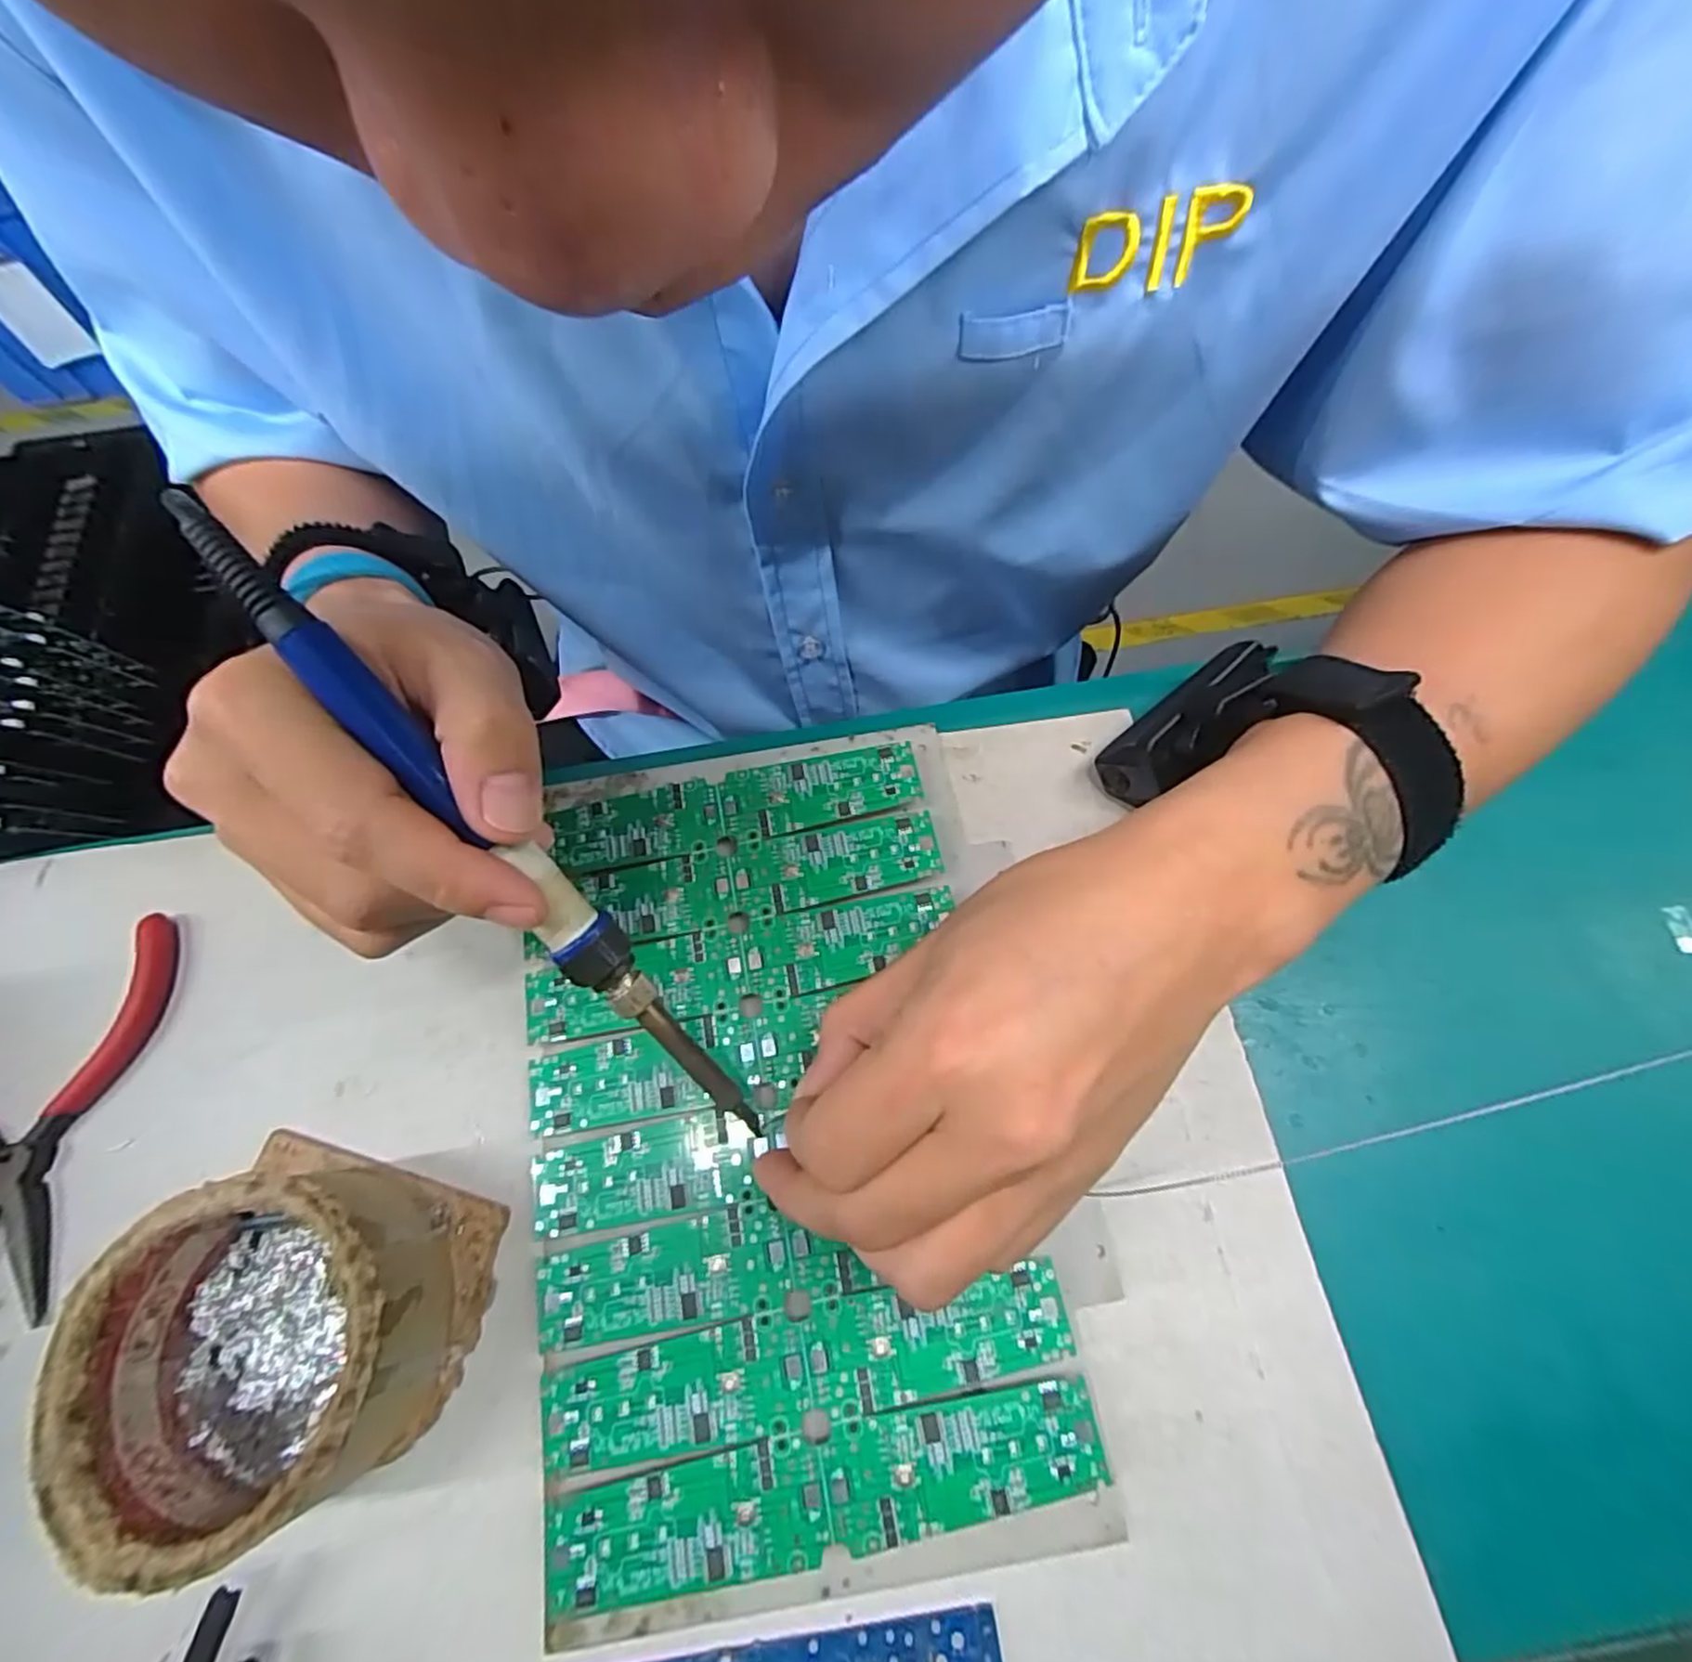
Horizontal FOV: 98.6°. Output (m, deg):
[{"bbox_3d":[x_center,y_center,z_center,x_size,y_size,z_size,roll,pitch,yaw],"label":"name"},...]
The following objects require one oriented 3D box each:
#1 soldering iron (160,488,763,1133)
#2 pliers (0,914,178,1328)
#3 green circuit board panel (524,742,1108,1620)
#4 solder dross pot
[{"bbox_3d":[-0.091,0.008,0.194,0.016,0.015,0.215,-41,106,-13],"label":"soldering iron"},{"bbox_3d":[-0.273,0.096,0.240,0.088,0.009,0.119,-17,67,-5],"label":"pliers"},{"bbox_3d":[-0.026,0.085,0.233,0.146,0.004,0.226,-11,68,-2],"label":"green circuit board panel"},{"bbox_3d":[-0.156,0.139,0.199,0.085,0.044,0.085,13,67,7],"label":"solder dross pot"}]

